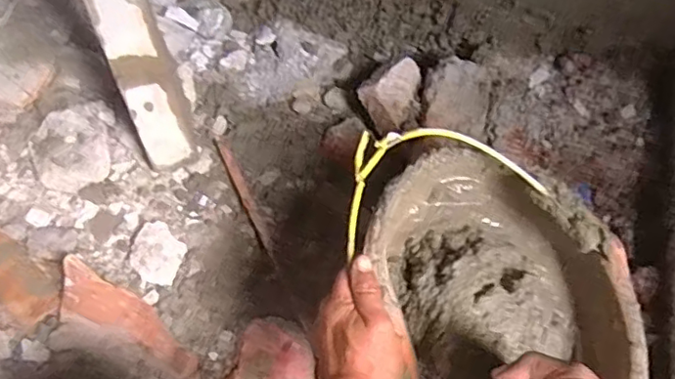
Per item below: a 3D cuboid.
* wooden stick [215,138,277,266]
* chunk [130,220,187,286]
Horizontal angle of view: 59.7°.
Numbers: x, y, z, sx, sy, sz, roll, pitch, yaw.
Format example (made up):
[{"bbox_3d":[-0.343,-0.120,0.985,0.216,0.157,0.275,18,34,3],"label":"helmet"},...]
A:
[{"bbox_3d":[-0.117,0.011,0.760,0.017,0.009,0.177,-24,72,-9],"label":"wooden stick"},{"bbox_3d":[-0.217,0.076,0.711,0.059,0.022,0.071,17,71,5],"label":"chunk"}]

